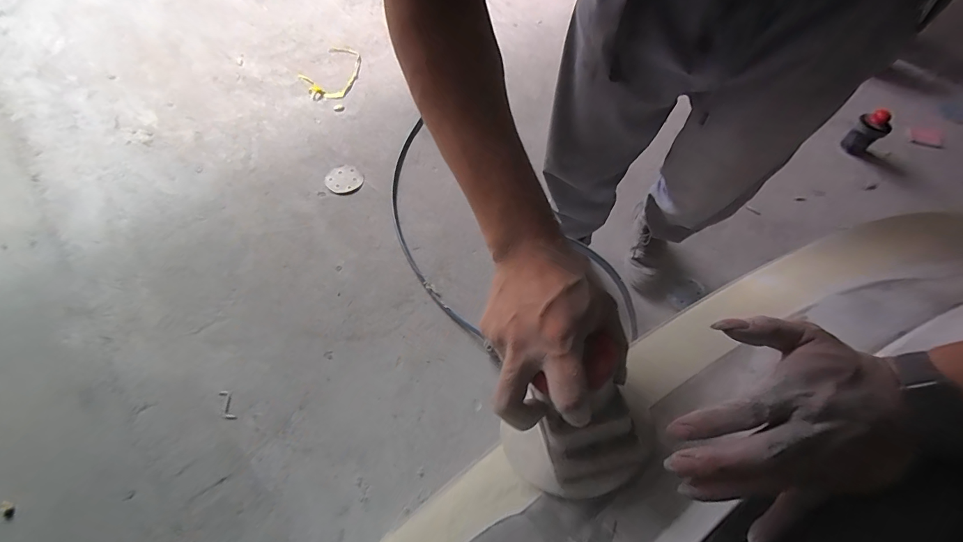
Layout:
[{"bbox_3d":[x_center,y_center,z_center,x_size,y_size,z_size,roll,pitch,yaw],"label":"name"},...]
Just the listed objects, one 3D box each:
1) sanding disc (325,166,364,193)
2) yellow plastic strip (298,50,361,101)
[{"bbox_3d":[-0.433,-0.290,1.292,0.102,0.009,0.112,2,60,-3],"label":"sanding disc"},{"bbox_3d":[-0.564,-0.757,1.562,0.208,0.019,0.331,21,59,9],"label":"yellow plastic strip"}]

